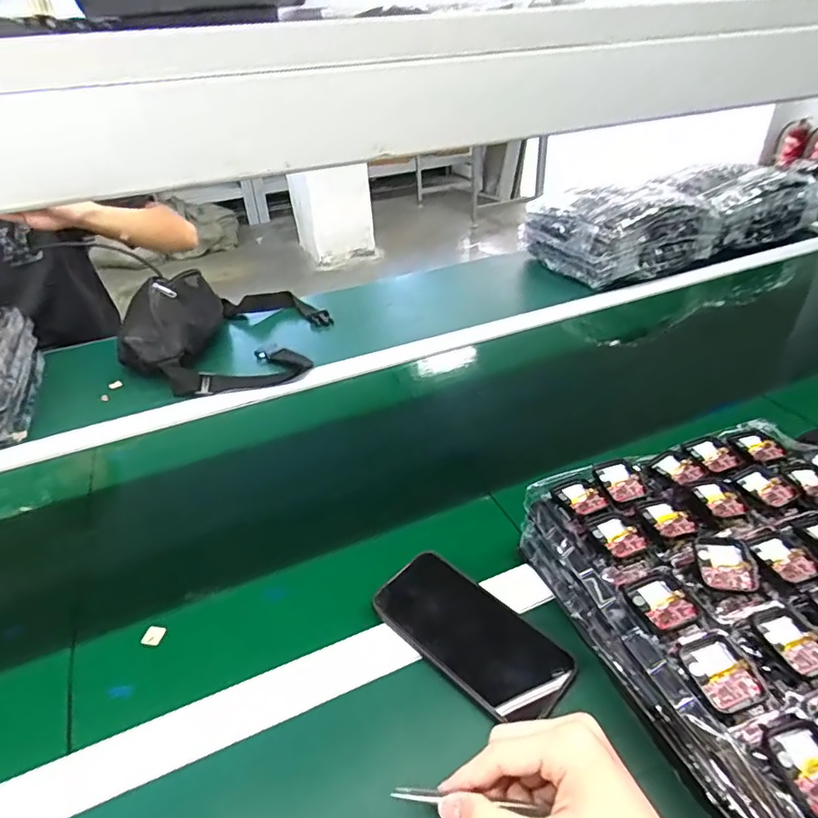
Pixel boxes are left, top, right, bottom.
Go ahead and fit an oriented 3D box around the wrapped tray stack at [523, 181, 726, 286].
[{"bbox_3d":[0.427,-0.378,1.105,0.307,0.125,0.268,-16,37,-16],"label":"wrapped tray stack"}]

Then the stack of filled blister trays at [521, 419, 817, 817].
[{"bbox_3d":[0.272,0.140,0.405,0.279,0.073,0.292,-14,36,-14],"label":"stack of filled blister trays"}]

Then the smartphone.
[{"bbox_3d":[0.049,0.179,0.434,0.160,0.010,0.078,26,50,37],"label":"smartphone"}]

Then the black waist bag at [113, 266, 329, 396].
[{"bbox_3d":[-0.295,-0.148,0.874,0.325,0.100,0.301,-11,35,-9],"label":"black waist bag"}]

